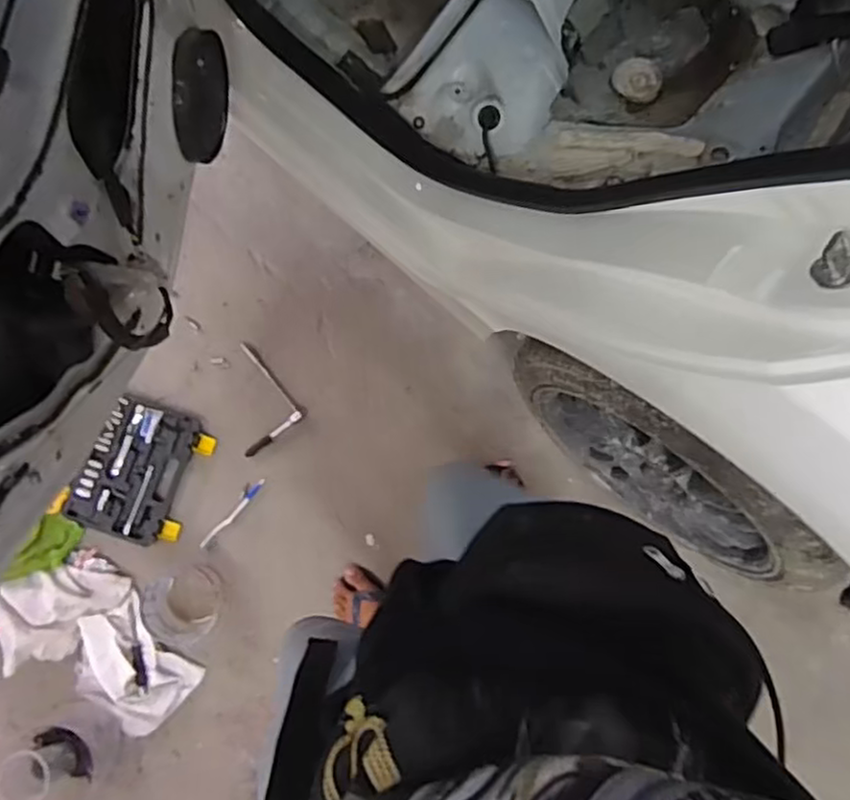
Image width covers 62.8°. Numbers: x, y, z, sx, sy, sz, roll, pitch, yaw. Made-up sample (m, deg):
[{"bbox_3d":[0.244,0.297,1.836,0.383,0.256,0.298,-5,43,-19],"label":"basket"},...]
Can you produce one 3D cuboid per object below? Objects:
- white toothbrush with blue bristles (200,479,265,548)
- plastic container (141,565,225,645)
[{"bbox_3d":[-0.390,0.231,1.420,0.017,0.018,0.176,42,83,1],"label":"white toothbrush with blue bristles"},{"bbox_3d":[-0.468,0.403,1.356,0.140,0.073,0.135,0,85,-4],"label":"plastic container"}]

